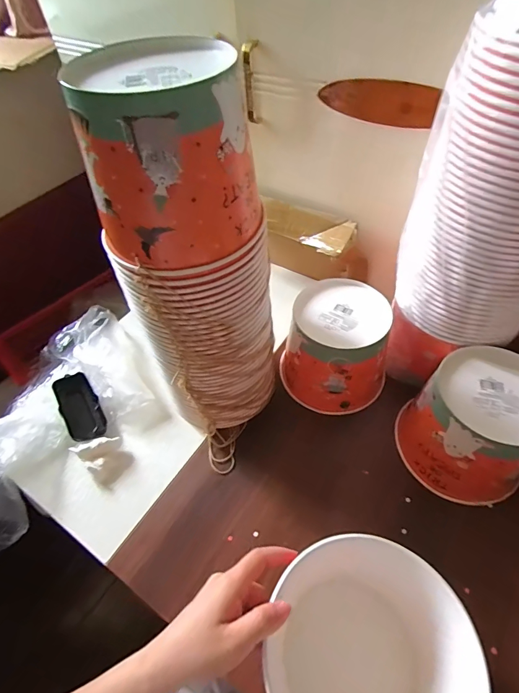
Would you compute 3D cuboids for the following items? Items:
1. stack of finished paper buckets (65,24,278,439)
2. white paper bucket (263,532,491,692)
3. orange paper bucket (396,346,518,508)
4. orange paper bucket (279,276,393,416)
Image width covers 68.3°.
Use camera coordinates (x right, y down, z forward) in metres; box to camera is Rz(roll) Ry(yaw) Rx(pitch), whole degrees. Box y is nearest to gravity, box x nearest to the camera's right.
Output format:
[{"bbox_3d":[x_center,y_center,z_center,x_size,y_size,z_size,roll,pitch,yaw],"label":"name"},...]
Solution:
[{"bbox_3d":[-0.070,-0.065,0.439,0.146,0.419,0.136,-25,54,-15],"label":"stack of finished paper buckets"},{"bbox_3d":[0.091,0.281,0.346,0.157,0.145,0.164,-2,52,3],"label":"white paper bucket"},{"bbox_3d":[0.267,0.096,0.479,0.152,0.128,0.149,-37,58,-22],"label":"orange paper bucket"},{"bbox_3d":[0.114,0.000,0.562,0.146,0.125,0.153,12,54,14],"label":"orange paper bucket"}]

